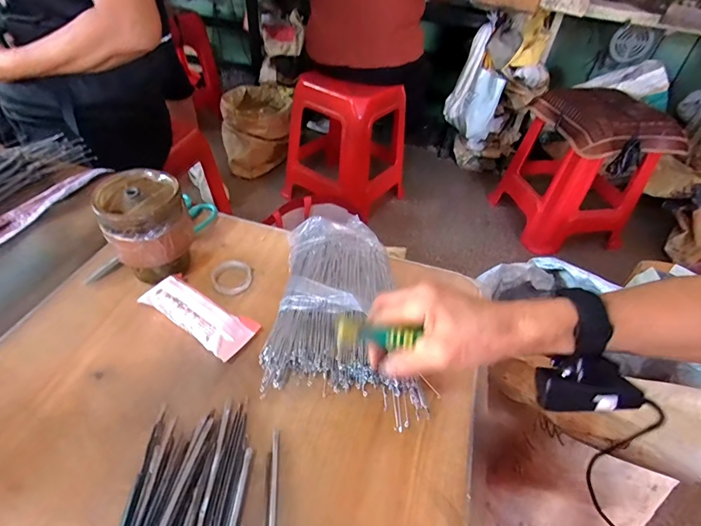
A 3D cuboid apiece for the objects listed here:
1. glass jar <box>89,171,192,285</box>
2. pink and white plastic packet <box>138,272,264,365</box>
[{"bbox_3d":[-0.222,-0.033,0.443,0.083,0.111,0.088,-19,50,-22],"label":"glass jar"},{"bbox_3d":[-0.161,0.052,0.417,0.123,0.022,0.051,29,48,14],"label":"pink and white plastic packet"}]

